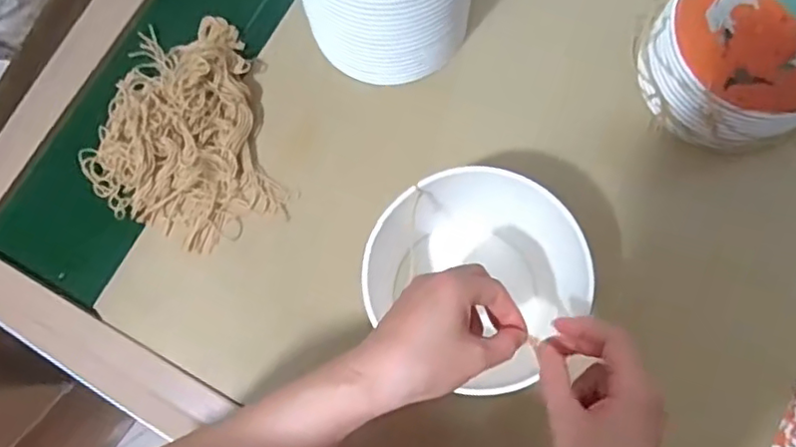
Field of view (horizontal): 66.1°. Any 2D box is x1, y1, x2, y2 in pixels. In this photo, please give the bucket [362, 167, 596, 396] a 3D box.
[{"bbox_3d":[0.062,0.040,0.503,0.149,0.138,0.149,0,76,1],"label":"bucket"}]

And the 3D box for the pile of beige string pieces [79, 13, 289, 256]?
[{"bbox_3d":[-0.220,-0.091,0.588,0.182,0.049,0.235,-17,77,-3],"label":"pile of beige string pieces"}]

